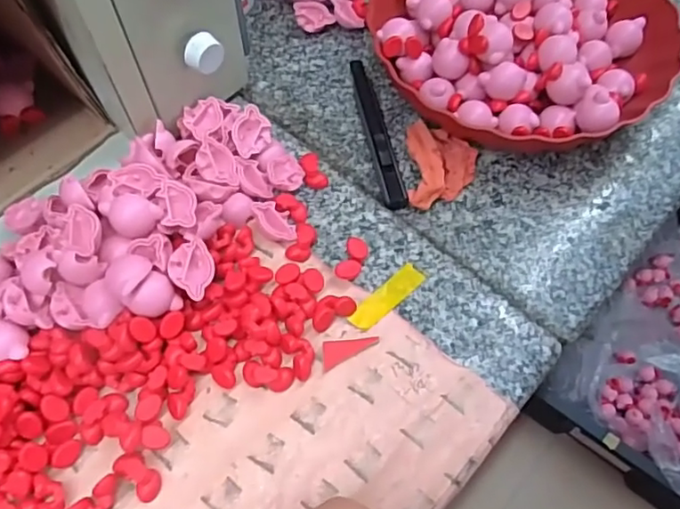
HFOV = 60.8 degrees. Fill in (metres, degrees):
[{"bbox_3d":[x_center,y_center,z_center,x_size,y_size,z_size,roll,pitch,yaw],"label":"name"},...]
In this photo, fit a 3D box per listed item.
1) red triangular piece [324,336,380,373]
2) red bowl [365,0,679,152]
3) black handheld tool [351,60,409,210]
[{"bbox_3d":[0.004,0.058,0.371,0.039,0.004,0.015,-28,66,-14],"label":"red triangular piece"},{"bbox_3d":[0.148,-0.186,0.478,0.227,0.061,0.238,0,62,0],"label":"red bowl"},{"bbox_3d":[0.028,-0.104,0.463,0.018,0.010,0.154,-10,63,-5],"label":"black handheld tool"}]

